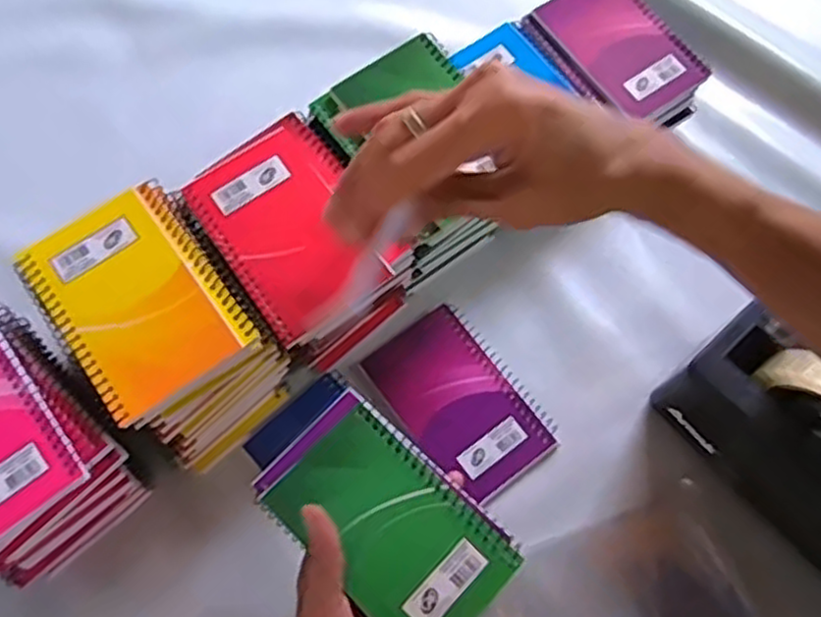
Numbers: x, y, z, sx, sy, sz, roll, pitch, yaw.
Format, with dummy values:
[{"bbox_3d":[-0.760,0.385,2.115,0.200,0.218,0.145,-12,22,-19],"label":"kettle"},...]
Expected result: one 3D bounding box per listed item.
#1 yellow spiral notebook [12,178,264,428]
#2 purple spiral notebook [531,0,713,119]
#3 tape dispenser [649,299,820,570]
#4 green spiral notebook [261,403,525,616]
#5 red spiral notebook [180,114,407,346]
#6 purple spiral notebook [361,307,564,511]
[{"bbox_3d":[-0.164,-0.006,0.440,0.097,0.014,0.128,-34,73,-13],"label":"yellow spiral notebook"},{"bbox_3d":[0.169,-0.214,0.586,0.083,0.013,0.125,-34,73,-13],"label":"purple spiral notebook"},{"bbox_3d":[0.260,0.093,0.457,0.073,0.122,0.197,-42,75,-15],"label":"tape dispenser"},{"bbox_3d":[-0.010,0.122,0.410,0.127,0.009,0.078,42,74,14],"label":"green spiral notebook"},{"bbox_3d":[-0.075,-0.055,0.471,0.097,0.011,0.132,-34,73,-13],"label":"red spiral notebook"},{"bbox_3d":[0.037,0.067,0.531,0.085,0.010,0.130,-36,74,-13],"label":"purple spiral notebook"}]

